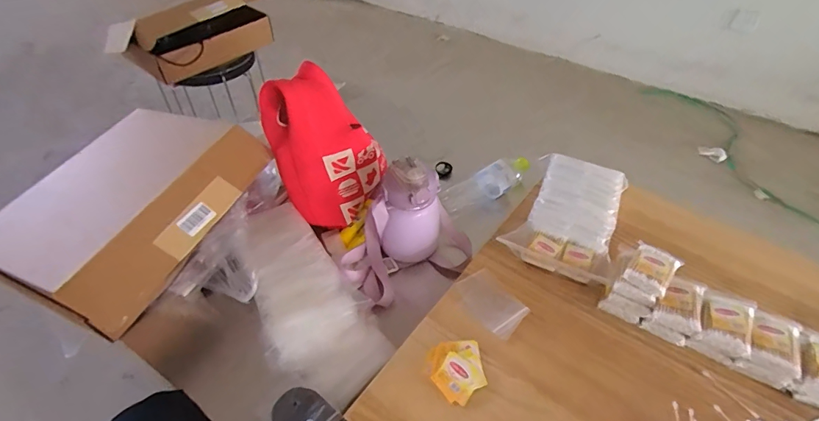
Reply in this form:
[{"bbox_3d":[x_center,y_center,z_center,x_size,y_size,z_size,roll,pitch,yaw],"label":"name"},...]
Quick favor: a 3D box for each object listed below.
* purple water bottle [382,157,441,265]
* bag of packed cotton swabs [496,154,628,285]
[{"bbox_3d":[0.001,0.001,0.702,0.103,0.173,0.079,5,47,2],"label":"purple water bottle"},{"bbox_3d":[0.264,0.000,0.704,0.165,0.071,0.214,19,49,14],"label":"bag of packed cotton swabs"}]

